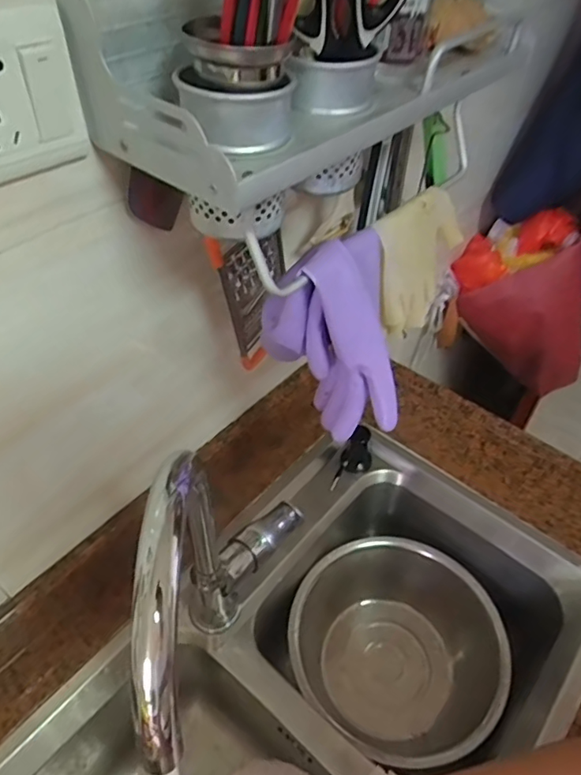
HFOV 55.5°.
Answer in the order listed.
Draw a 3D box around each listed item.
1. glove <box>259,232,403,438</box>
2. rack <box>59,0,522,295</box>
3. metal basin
[{"bbox_3d":[0.032,-0.032,0.451,0.097,0.166,0.089,-6,46,-8],"label":"glove"},{"bbox_3d":[0.018,-0.233,0.389,0.132,0.122,0.291,36,55,28],"label":"rack"},{"bbox_3d":[0.130,0.336,0.707,0.255,0.111,0.249,1,46,-1],"label":"metal basin"}]

